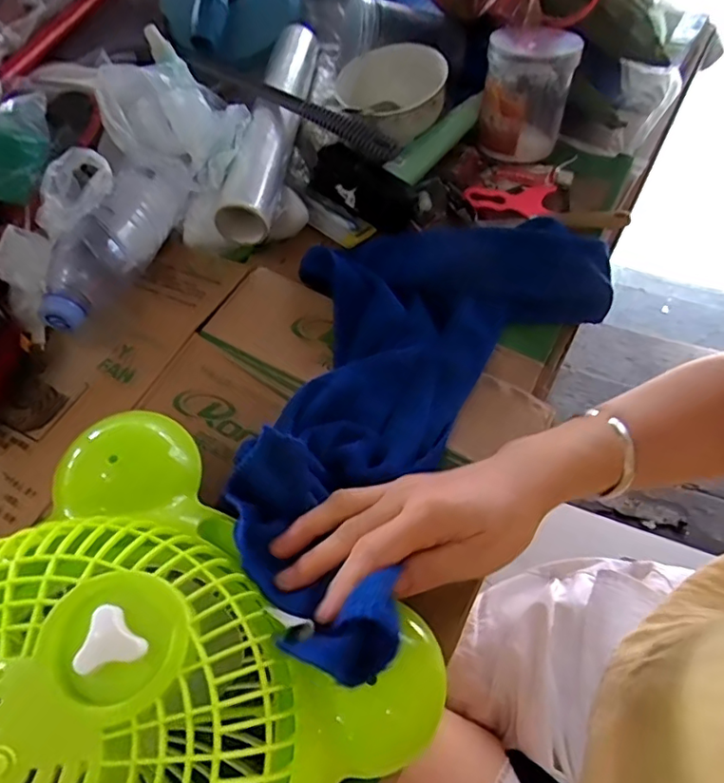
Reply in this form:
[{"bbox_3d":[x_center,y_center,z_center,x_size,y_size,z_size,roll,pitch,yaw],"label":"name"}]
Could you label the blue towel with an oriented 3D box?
[{"bbox_3d":[0.026,-0.014,0.404,0.214,0.054,0.397,22,52,18],"label":"blue towel"}]

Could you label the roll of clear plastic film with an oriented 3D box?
[{"bbox_3d":[-0.090,-0.273,0.569,0.052,0.048,0.296,3,56,7],"label":"roll of clear plastic film"}]

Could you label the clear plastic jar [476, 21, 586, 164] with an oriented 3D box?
[{"bbox_3d":[0.164,-0.298,0.553,0.083,0.102,0.092,10,58,12],"label":"clear plastic jar"}]

